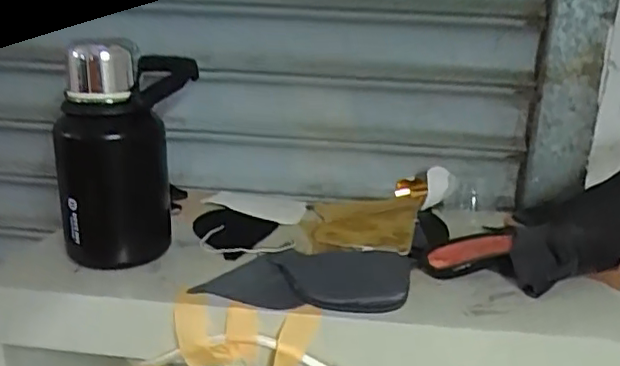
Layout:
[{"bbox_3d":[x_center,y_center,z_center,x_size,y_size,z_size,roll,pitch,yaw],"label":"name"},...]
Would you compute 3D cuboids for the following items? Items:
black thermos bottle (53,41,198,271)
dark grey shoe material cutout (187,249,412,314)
[{"bbox_3d":[-0.178,-0.032,0.602,0.131,0.199,0.098,-3,19,-16],"label":"black thermos bottle"},{"bbox_3d":[0.000,0.085,0.563,0.180,0.009,0.117,1,17,9],"label":"dark grey shoe material cutout"}]

